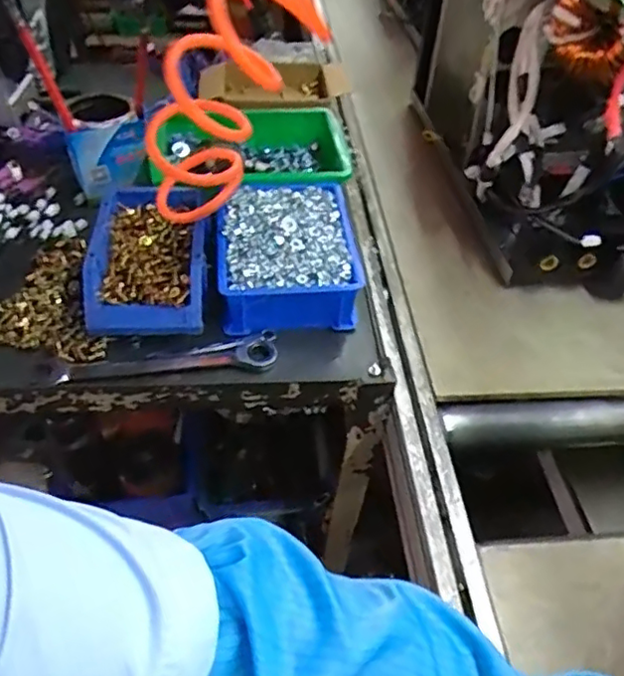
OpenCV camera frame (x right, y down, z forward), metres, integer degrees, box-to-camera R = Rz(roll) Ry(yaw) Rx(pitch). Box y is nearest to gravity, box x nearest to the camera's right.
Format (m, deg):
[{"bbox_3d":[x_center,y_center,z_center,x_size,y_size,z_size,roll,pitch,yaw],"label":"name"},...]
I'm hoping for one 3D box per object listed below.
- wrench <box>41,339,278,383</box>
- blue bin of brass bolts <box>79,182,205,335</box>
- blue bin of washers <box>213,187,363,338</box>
[{"bbox_3d":[-0.150,0.023,0.606,0.226,0.012,0.038,-5,47,-9],"label":"wrench"},{"bbox_3d":[-0.175,-0.080,0.663,0.118,0.083,0.180,-1,46,-6],"label":"blue bin of brass bolts"},{"bbox_3d":[-0.031,-0.096,0.693,0.153,0.072,0.191,-2,46,-6],"label":"blue bin of washers"}]

